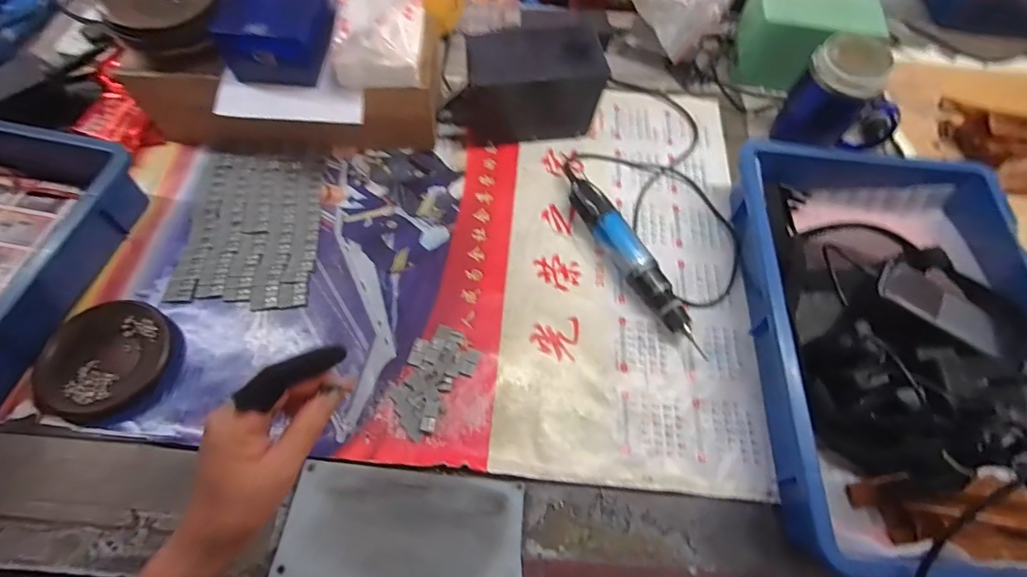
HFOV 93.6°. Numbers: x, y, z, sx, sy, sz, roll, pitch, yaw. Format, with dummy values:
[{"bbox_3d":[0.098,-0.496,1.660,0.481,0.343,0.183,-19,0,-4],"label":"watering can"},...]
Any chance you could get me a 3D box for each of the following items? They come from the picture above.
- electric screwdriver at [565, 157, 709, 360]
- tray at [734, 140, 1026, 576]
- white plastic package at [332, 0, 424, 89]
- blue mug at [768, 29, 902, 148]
[{"bbox_3d":[0.121,-0.049,0.547,0.041,0.036,0.279,-22,64,-15],"label":"electric screwdriver"},{"bbox_3d":[0.379,0.044,0.469,0.277,0.100,0.418,6,60,0],"label":"tray"},{"bbox_3d":[-0.147,-0.295,0.525,0.089,0.077,0.129,1,62,-2],"label":"white plastic package"},{"bbox_3d":[0.401,-0.220,0.599,0.085,0.132,0.115,-30,68,-17],"label":"blue mug"}]

